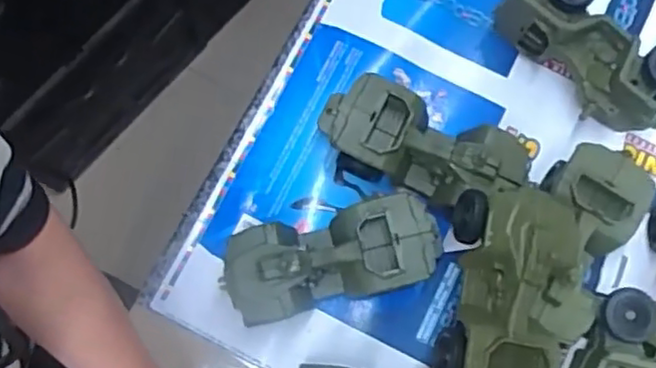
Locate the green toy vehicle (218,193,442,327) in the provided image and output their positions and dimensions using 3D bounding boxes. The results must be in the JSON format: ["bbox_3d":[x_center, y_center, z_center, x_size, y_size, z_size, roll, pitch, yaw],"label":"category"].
[{"bbox_3d":[0.005,0.066,0.582,0.184,0.080,0.078,-14,79,-4],"label":"green toy vehicle"}]

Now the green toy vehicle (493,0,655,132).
[{"bbox_3d":[0.244,-0.129,0.631,0.078,0.080,0.187,-44,82,-9],"label":"green toy vehicle"}]

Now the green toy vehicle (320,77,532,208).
[{"bbox_3d":[0.082,-0.032,0.605,0.180,0.079,0.083,19,79,3],"label":"green toy vehicle"}]

